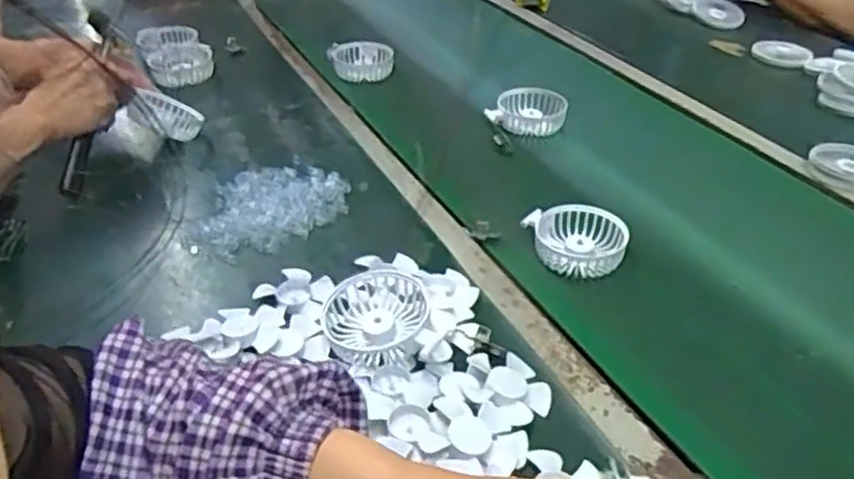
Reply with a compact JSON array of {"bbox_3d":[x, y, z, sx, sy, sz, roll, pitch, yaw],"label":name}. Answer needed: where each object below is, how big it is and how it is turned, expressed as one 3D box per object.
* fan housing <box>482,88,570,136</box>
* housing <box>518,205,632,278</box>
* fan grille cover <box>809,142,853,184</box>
[{"bbox_3d":[0.133,-0.167,0.973,0.100,0.036,0.089,8,36,11],"label":"fan housing"},{"bbox_3d":[0.146,0.001,0.729,0.096,0.030,0.082,4,35,6],"label":"housing"},{"bbox_3d":[0.483,-0.084,0.839,0.084,0.018,0.084,25,42,32],"label":"fan grille cover"}]

